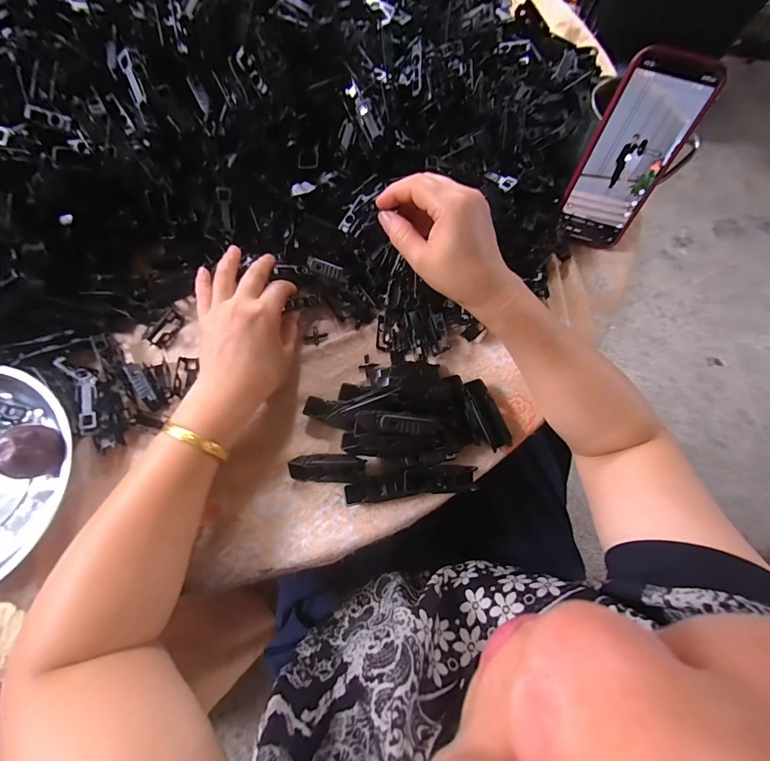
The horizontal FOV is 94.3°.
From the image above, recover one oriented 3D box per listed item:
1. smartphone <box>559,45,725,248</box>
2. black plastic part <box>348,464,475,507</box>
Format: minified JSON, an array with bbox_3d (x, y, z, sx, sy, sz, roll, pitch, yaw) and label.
[{"bbox_3d":[0.232,-0.210,0.346,0.071,0.157,0.013,19,52,7],"label":"smartphone"},{"bbox_3d":[0.023,0.088,0.308,0.113,0.013,0.024,-6,74,-3],"label":"black plastic part"}]

